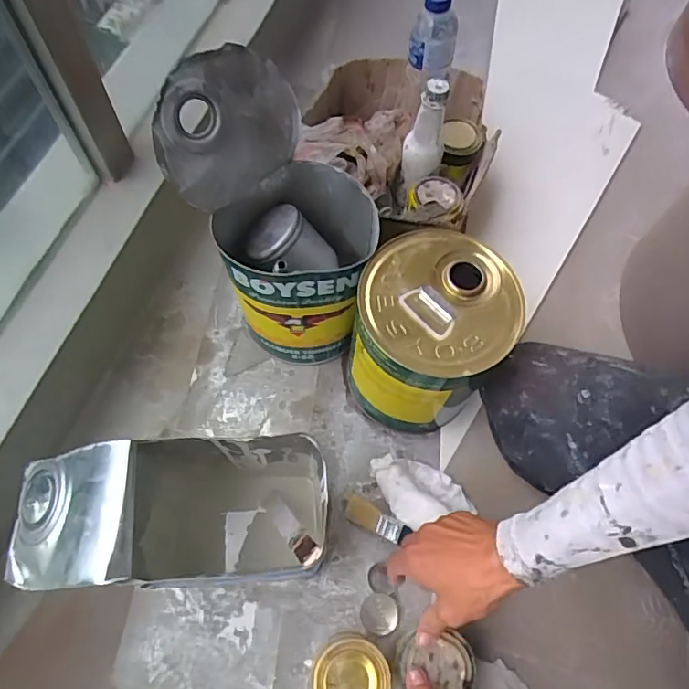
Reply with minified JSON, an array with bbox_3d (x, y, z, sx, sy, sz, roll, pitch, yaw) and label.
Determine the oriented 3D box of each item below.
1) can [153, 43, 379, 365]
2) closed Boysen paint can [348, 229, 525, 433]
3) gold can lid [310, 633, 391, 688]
[{"bbox_3d":[-0.071,-0.125,0.610,0.203,0.317,0.181,13,66,3],"label":"can"},{"bbox_3d":[0.090,-0.003,0.612,0.153,0.204,0.148,1,66,-2],"label":"closed Boysen paint can"},{"bbox_3d":[0.006,0.313,0.502,0.072,0.014,0.073,1,66,-2],"label":"gold can lid"}]

